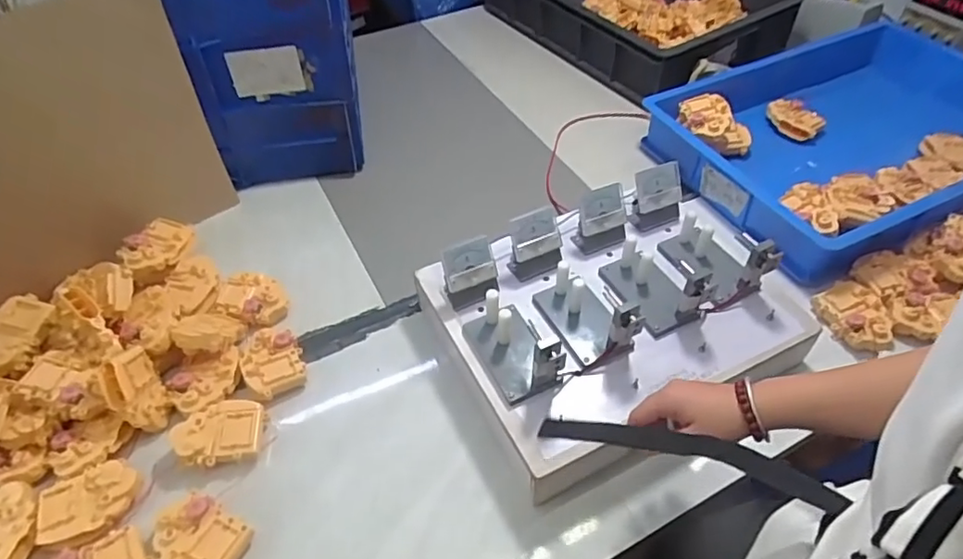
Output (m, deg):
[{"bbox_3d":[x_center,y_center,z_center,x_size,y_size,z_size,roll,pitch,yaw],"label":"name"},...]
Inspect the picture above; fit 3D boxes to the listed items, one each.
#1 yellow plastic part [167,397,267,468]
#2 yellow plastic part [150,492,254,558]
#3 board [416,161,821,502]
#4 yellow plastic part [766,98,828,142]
[{"bbox_3d":[-0.303,0.175,0.665,0.099,0.024,0.074,-3,49,-1],"label":"yellow plastic part"},{"bbox_3d":[-0.290,0.266,0.593,0.094,0.035,0.069,21,53,18],"label":"yellow plastic part"},{"bbox_3d":[0.150,0.017,0.695,0.367,0.089,0.293,-23,53,-18],"label":"board"},{"bbox_3d":[0.570,-0.296,1.059,0.079,0.027,0.097,-28,54,-21],"label":"yellow plastic part"}]

